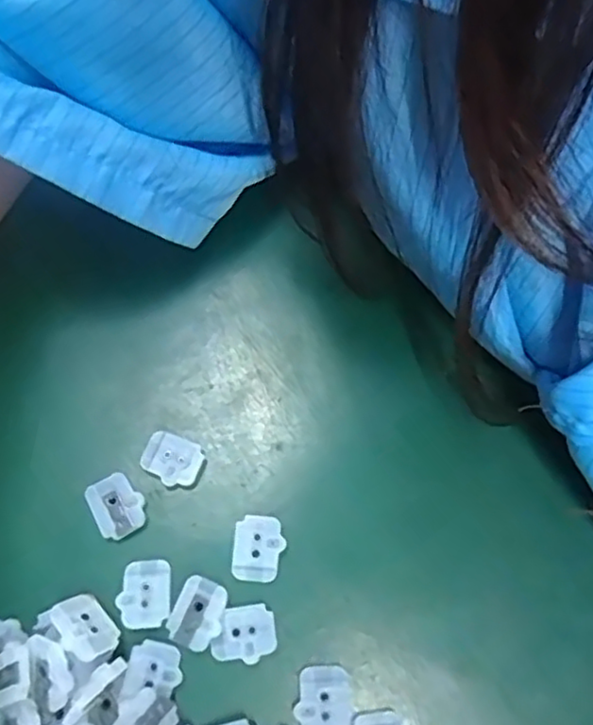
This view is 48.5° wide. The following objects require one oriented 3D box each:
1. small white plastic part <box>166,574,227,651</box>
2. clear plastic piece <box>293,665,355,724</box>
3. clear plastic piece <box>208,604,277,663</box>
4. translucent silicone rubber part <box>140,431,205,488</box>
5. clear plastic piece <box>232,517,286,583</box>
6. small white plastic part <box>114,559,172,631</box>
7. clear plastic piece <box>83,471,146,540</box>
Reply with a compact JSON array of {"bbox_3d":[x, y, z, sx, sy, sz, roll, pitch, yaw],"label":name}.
[{"bbox_3d":[-0.032,0.082,0.216,0.017,0.004,0.021,22,71,8],"label":"small white plastic part"},{"bbox_3d":[0.009,0.108,0.209,0.018,0.004,0.021,-5,70,-1],"label":"clear plastic piece"},{"bbox_3d":[-0.018,0.089,0.215,0.021,0.004,0.017,-9,70,-3],"label":"clear plastic piece"},{"bbox_3d":[-0.045,0.034,0.236,0.022,0.004,0.017,25,72,9],"label":"translucent silicone rubber part"},{"bbox_3d":[-0.013,0.064,0.225,0.017,0.004,0.021,4,70,2],"label":"clear plastic piece"},{"bbox_3d":[-0.051,0.077,0.221,0.017,0.004,0.021,-3,70,-1],"label":"small white plastic part"},{"bbox_3d":[-0.063,0.050,0.231,0.018,0.004,0.022,-29,72,-10],"label":"clear plastic piece"}]

